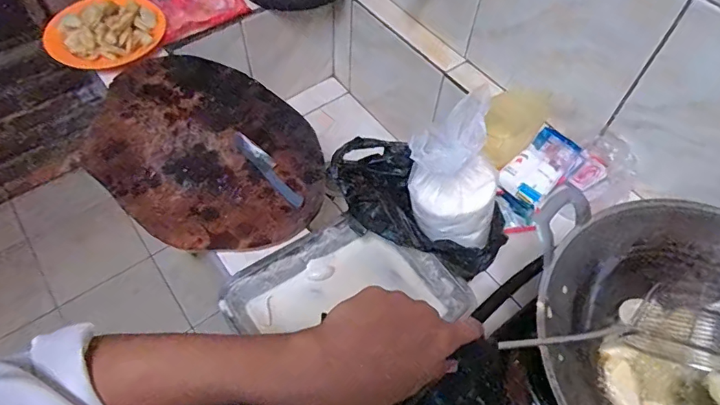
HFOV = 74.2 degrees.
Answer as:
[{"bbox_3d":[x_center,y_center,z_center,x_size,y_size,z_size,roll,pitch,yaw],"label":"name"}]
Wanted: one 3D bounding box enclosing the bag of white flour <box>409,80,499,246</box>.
[{"bbox_3d":[0.123,-0.033,0.580,0.118,0.191,0.085,25,59,13],"label":"bag of white flour"}]

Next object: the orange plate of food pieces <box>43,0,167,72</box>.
[{"bbox_3d":[-0.491,-0.339,0.922,0.207,0.054,0.180,-11,58,-10],"label":"orange plate of food pieces"}]

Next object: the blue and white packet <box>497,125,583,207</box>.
[{"bbox_3d":[0.286,-0.061,0.754,0.074,0.029,0.139,37,63,20],"label":"blue and white packet"}]

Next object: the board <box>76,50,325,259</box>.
[{"bbox_3d":[-0.263,-0.095,0.785,0.458,0.034,0.299,38,63,20],"label":"board"}]

